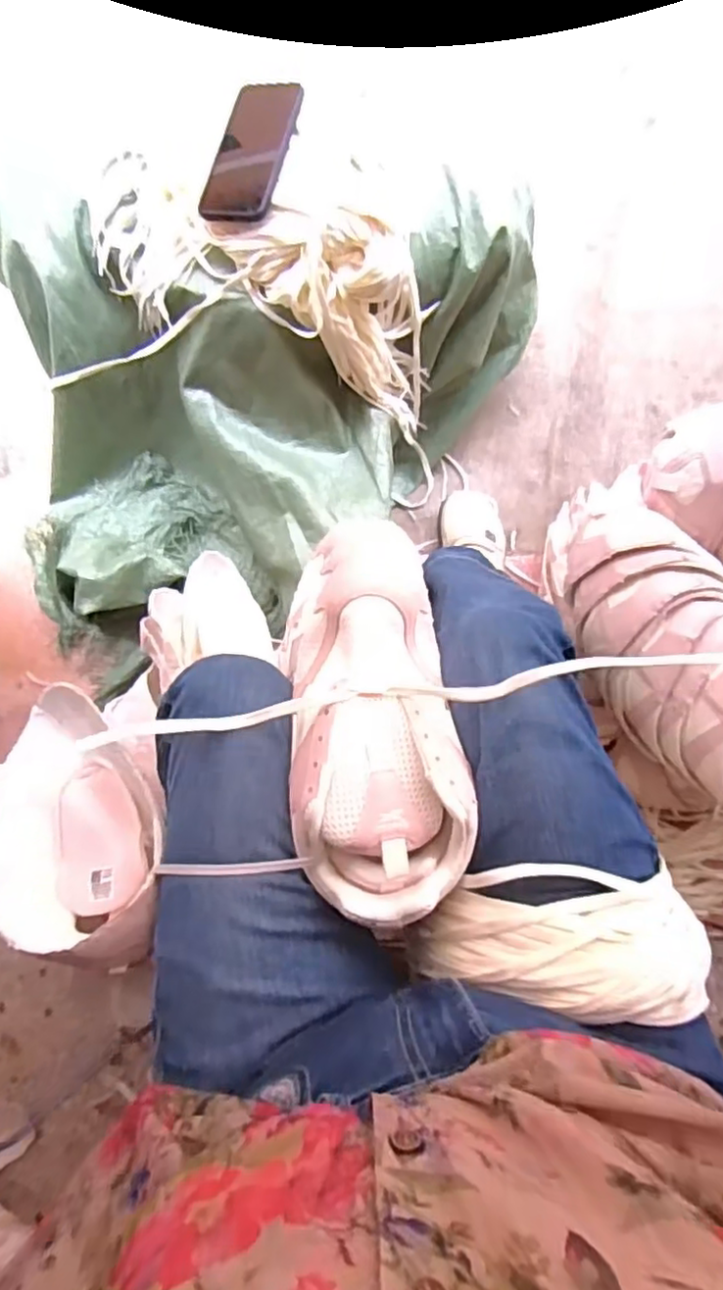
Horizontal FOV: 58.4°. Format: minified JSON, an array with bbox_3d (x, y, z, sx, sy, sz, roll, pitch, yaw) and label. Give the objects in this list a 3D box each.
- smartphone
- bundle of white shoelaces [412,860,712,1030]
[{"bbox_3d":[-0.121,-0.539,0.709,0.088,0.011,0.166,15,83,19],"label":"smartphone"},{"bbox_3d":[0.126,0.187,0.420,0.187,0.066,0.085,-2,76,13],"label":"bundle of white shoelaces"}]

